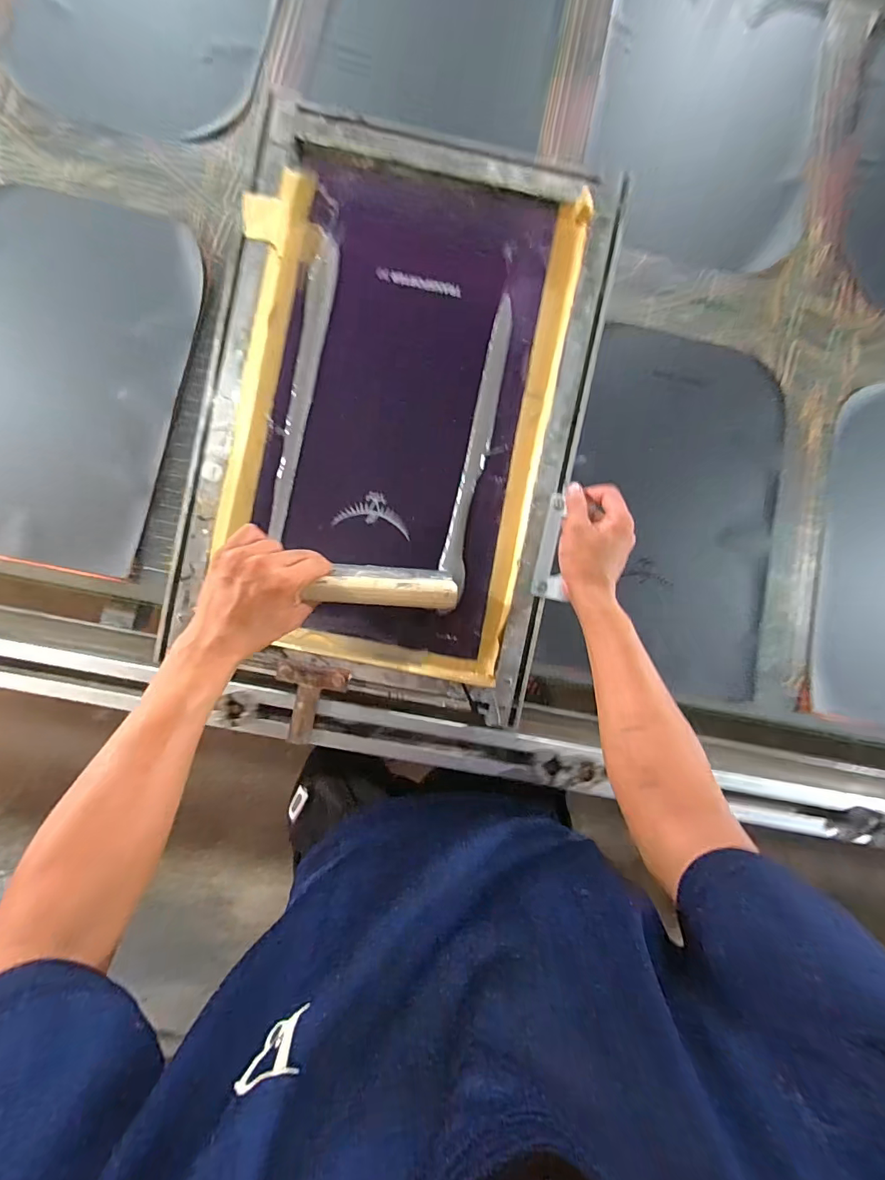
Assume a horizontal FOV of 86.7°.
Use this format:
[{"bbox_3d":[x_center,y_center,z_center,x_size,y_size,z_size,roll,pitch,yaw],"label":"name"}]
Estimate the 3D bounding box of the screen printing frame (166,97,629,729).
[{"bbox_3d":[-0.050,-0.193,0.546,0.408,0.040,0.613,12,93,-3],"label":"screen printing frame"}]

